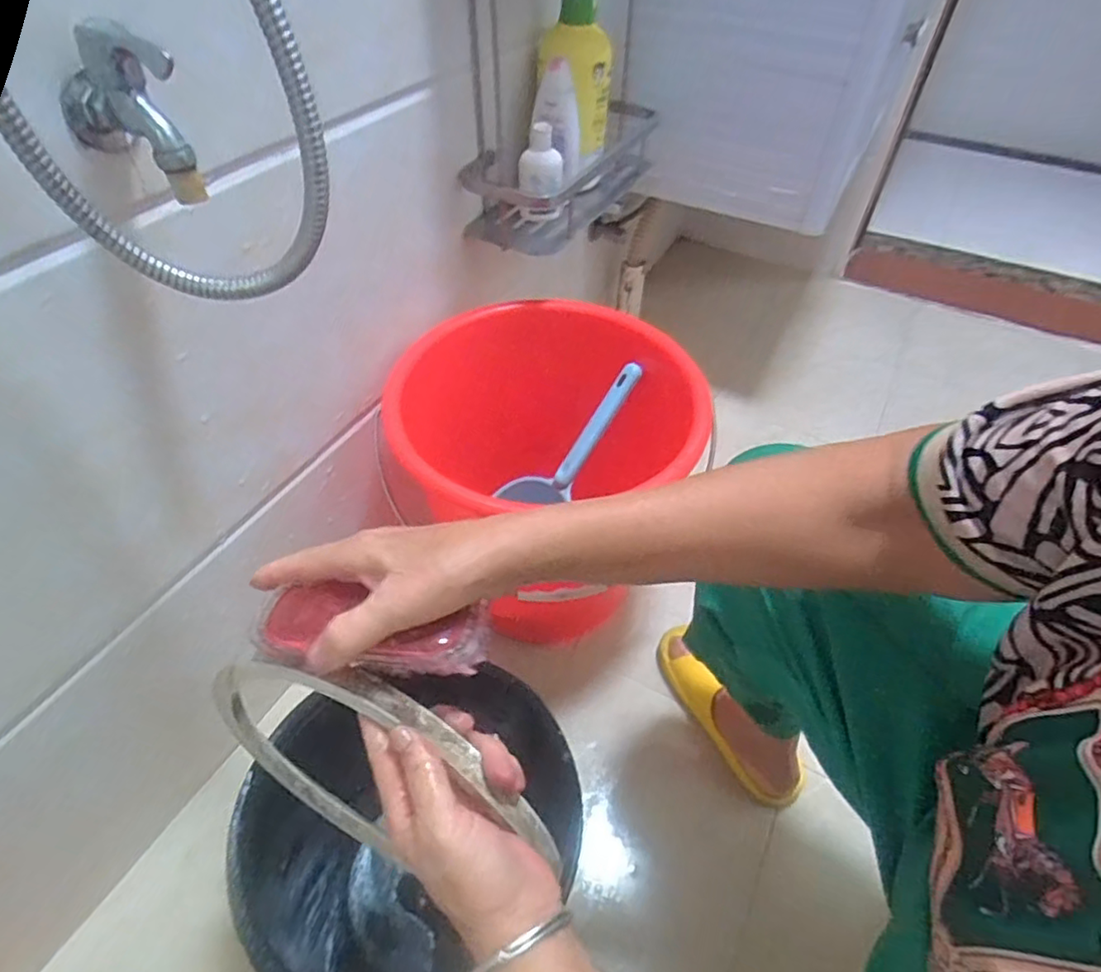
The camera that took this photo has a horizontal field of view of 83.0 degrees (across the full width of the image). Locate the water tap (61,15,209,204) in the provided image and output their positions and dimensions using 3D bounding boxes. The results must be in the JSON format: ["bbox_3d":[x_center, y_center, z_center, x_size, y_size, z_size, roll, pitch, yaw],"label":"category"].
[{"bbox_3d":[-0.253,-0.222,0.375,0.088,0.086,0.042,32,54,24],"label":"water tap"}]

